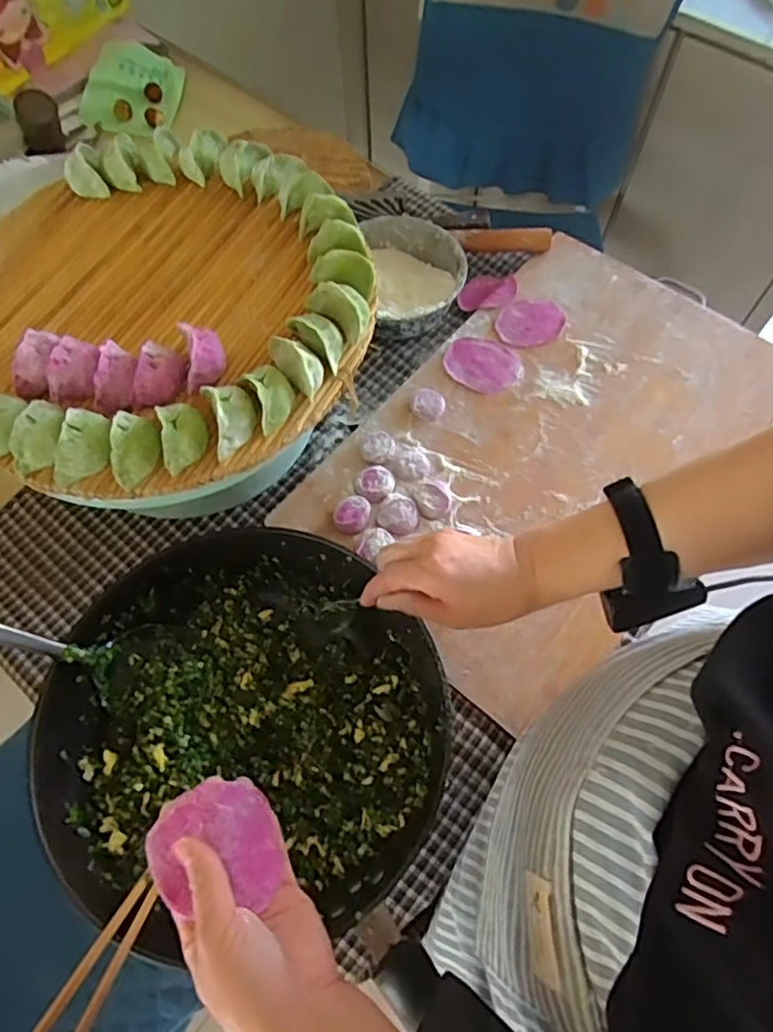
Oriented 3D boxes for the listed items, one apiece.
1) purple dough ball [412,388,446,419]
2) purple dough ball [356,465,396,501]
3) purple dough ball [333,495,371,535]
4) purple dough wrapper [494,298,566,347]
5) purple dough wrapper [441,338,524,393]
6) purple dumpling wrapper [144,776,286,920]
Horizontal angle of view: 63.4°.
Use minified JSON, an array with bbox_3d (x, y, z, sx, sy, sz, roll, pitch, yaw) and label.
[{"bbox_3d":[0.048,-0.126,0.703,0.036,0.007,0.037,0,65,0],"label":"purple dough ball"},{"bbox_3d":[-0.012,-0.035,0.675,0.039,0.016,0.039,0,65,0],"label":"purple dough ball"},{"bbox_3d":[-0.036,0.000,0.663,0.036,0.018,0.043,8,66,4],"label":"purple dough ball"},{"bbox_3d":[0.179,-0.241,0.778,0.071,0.009,0.089,36,71,16],"label":"purple dough wrapper"},{"bbox_3d":[0.114,-0.179,0.743,0.091,0.005,0.070,31,69,14],"label":"purple dough wrapper"},{"bbox_3d":[-0.111,0.215,0.406,0.074,0.035,0.075,0,65,0],"label":"purple dumpling wrapper"}]

